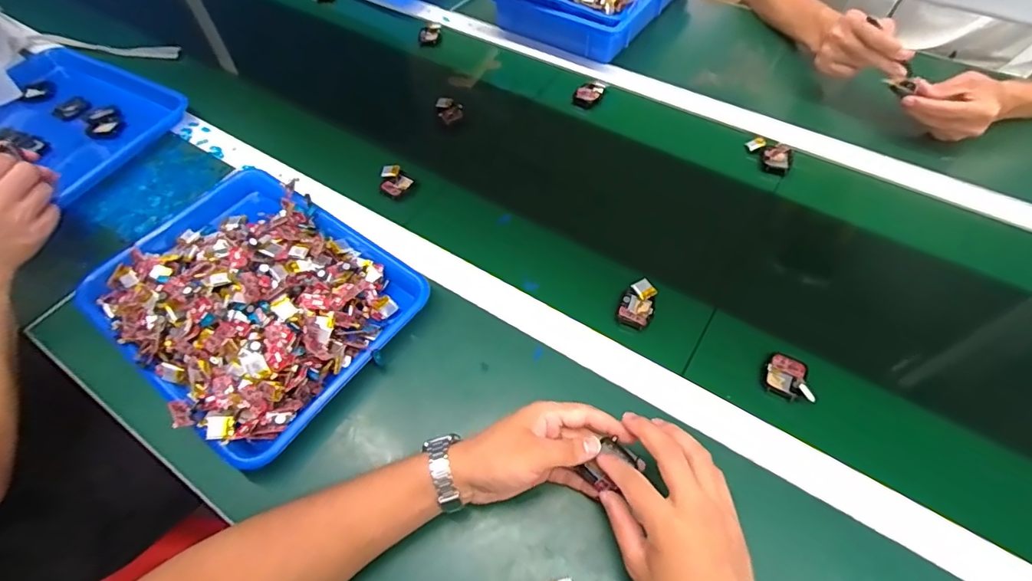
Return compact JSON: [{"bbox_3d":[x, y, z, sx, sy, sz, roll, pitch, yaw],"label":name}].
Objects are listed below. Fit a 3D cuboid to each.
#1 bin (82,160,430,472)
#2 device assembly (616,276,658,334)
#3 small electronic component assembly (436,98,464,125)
[{"bbox_3d":[-0.295,0.001,0.538,0.336,0.075,0.254,32,63,21],"label":"bin"},{"bbox_3d":[0.134,0.016,0.535,0.037,0.014,0.059,26,61,18],"label":"device assembly"},{"bbox_3d":[-0.098,-0.268,0.730,0.036,0.027,0.030,-13,57,-6],"label":"small electronic component assembly"}]

